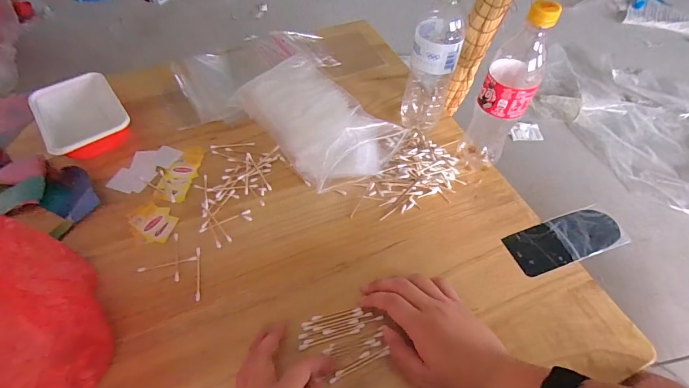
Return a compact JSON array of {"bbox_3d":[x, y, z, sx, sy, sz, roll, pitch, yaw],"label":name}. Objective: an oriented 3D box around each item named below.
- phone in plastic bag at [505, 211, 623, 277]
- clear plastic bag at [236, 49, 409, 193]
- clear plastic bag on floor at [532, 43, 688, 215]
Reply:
[{"bbox_3d":[0.299,0.062,0.483,0.157,0.009,0.062,-19,58,-9],"label":"phone in plastic bag"},{"bbox_3d":[-0.032,-0.123,0.559,0.173,0.068,0.236,-32,62,-21],"label":"clear plastic bag"},{"bbox_3d":[1.147,-0.242,1.297,0.570,0.096,0.981,-23,57,-16],"label":"clear plastic bag on floor"}]

